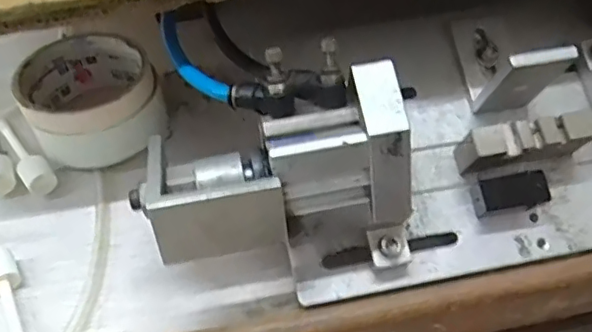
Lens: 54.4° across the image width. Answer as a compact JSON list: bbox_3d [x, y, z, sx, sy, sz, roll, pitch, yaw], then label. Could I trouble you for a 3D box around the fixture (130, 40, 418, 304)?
[{"bbox_3d":[-0.007,0.009,0.295,0.129,0.096,0.078,-3,54,-1],"label":"fixture"}]

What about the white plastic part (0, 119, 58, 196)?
[{"bbox_3d":[-0.183,-0.011,0.384,0.019,0.013,0.081,-33,60,-21],"label":"white plastic part"}]

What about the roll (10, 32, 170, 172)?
[{"bbox_3d":[-0.138,-0.045,0.386,0.083,0.050,0.092,-33,60,-21],"label":"roll"}]

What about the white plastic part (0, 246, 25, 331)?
[{"bbox_3d":[-0.161,0.075,0.324,0.018,0.012,0.067,-27,58,-17],"label":"white plastic part"}]

